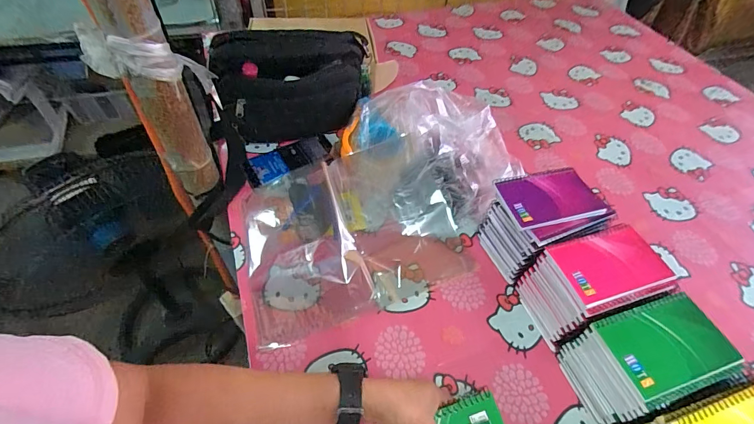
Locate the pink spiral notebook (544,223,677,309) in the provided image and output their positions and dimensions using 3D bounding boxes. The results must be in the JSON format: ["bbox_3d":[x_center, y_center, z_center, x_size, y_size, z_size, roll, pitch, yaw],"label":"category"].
[{"bbox_3d":[0.285,0.062,0.446,0.126,0.014,0.083,-13,54,-13],"label":"pink spiral notebook"}]

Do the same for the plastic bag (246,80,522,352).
[{"bbox_3d":[0.009,-0.036,0.583,0.486,0.086,0.327,-18,56,-17],"label":"plastic bag"}]

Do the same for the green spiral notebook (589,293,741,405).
[{"bbox_3d":[0.306,0.139,0.386,0.123,0.008,0.081,-13,54,-13],"label":"green spiral notebook"}]

